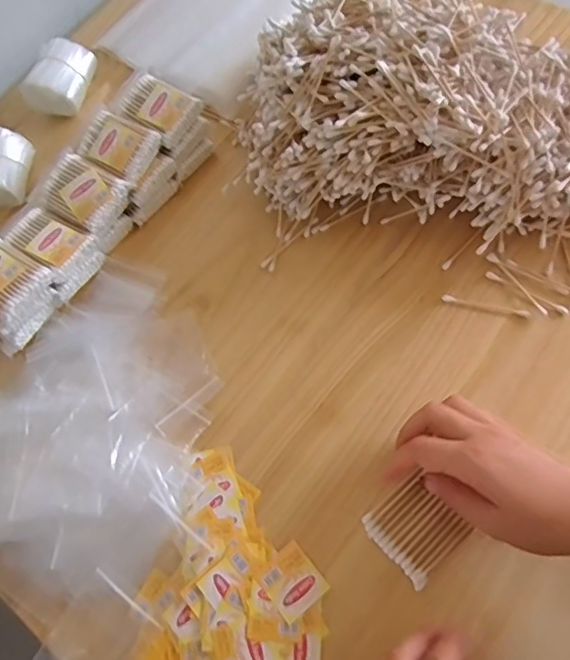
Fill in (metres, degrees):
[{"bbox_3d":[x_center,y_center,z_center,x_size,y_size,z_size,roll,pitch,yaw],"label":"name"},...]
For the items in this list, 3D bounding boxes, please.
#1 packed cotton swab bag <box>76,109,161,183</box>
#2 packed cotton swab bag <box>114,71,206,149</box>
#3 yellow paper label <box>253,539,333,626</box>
[{"bbox_3d":[-0.162,-0.179,0.544,0.079,0.012,0.057,30,80,13],"label":"packed cotton swab bag"},{"bbox_3d":[-0.126,-0.221,0.563,0.074,0.016,0.056,35,80,15],"label":"packed cotton swab bag"},{"bbox_3d":[0.005,0.185,0.420,0.040,0.004,0.043,-40,66,-10],"label":"yellow paper label"}]

